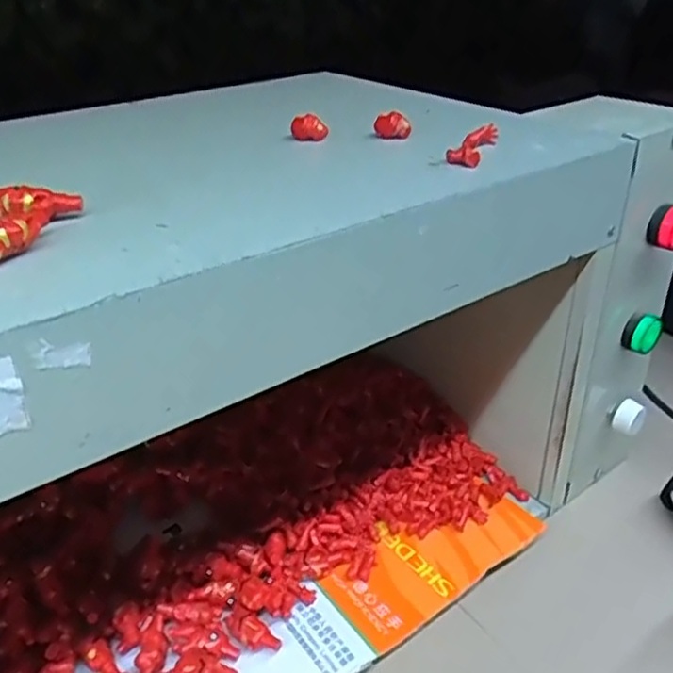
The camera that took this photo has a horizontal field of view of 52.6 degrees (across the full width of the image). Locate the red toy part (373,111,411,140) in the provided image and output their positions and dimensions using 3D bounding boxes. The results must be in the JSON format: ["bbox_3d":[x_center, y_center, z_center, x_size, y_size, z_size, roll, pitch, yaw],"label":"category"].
[{"bbox_3d":[0.031,-0.118,0.382,0.021,0.014,0.010,7,31,12],"label":"red toy part"}]

